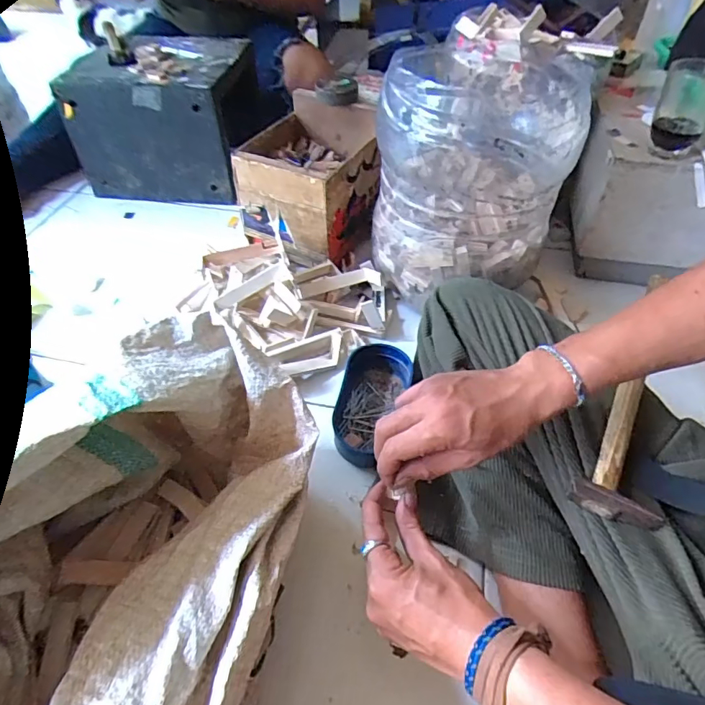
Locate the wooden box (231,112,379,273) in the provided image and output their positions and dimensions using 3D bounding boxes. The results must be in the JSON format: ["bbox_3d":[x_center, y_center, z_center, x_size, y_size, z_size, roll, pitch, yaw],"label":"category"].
[{"bbox_3d":[-0.061,-0.247,0.759,0.179,0.160,0.166,19,50,16],"label":"wooden box"}]

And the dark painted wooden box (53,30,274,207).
[{"bbox_3d":[-0.329,-0.427,0.892,0.283,0.206,0.215,5,47,4],"label":"dark painted wooden box"}]

